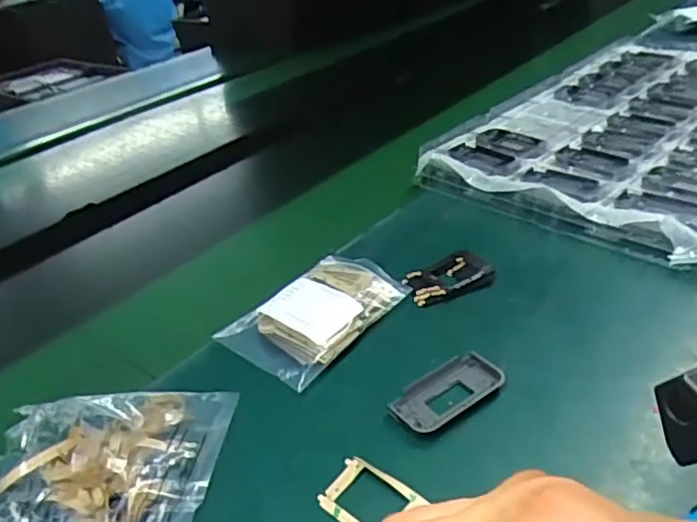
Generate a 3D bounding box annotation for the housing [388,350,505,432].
[{"bbox_3d":[0.064,0.083,0.389,0.076,0.007,0.040,-24,35,-25],"label":"housing"}]

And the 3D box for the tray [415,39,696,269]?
[{"bbox_3d":[0.360,-0.165,0.705,0.311,0.046,0.534,23,42,40],"label":"tray"}]

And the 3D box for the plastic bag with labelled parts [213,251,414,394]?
[{"bbox_3d":[-0.023,0.038,0.462,0.085,0.018,0.128,20,40,37],"label":"plastic bag with labelled parts"}]

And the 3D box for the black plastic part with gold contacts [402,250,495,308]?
[{"bbox_3d":[0.082,0.013,0.499,0.073,0.009,0.048,-17,32,-15],"label":"black plastic part with gold contacts"}]

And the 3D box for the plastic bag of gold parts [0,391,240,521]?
[{"bbox_3d":[-0.151,0.122,0.343,0.141,0.030,0.146,-5,31,5],"label":"plastic bag of gold parts"}]

